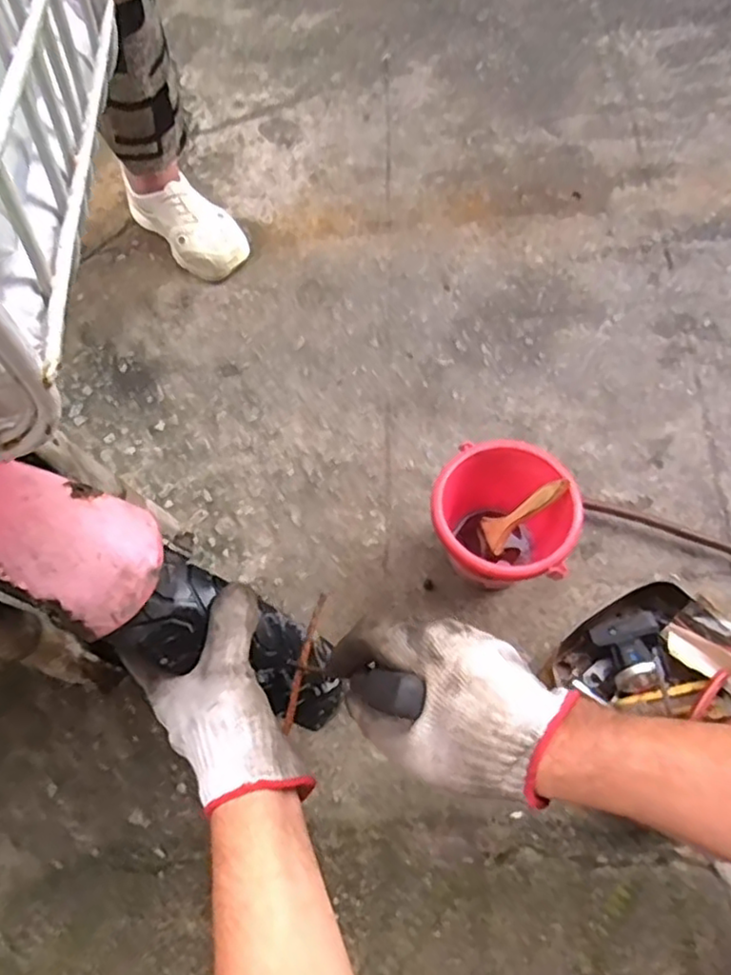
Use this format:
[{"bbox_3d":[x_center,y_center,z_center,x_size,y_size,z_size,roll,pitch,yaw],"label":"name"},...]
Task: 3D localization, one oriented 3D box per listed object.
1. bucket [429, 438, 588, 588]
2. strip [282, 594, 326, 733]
[{"bbox_3d":[0.149,0.049,0.723,0.144,0.146,0.142,-1,67,3],"label":"bucket"},{"bbox_3d":[-0.041,0.118,0.447,0.007,0.008,0.090,14,87,12],"label":"strip"}]

